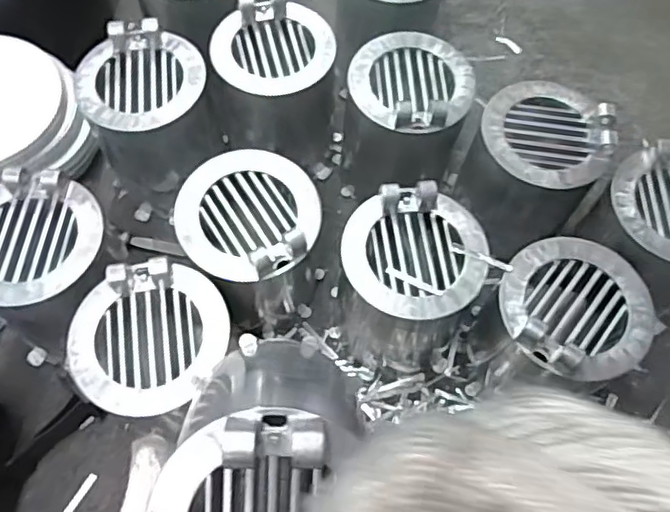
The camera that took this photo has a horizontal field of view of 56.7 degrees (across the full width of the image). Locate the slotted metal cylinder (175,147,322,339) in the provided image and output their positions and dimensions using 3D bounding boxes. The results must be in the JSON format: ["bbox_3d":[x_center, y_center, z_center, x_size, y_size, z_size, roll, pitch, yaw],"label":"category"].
[{"bbox_3d":[-0.053,-0.006,0.419,0.080,0.115,0.087,0,64,-1],"label":"slotted metal cylinder"}]

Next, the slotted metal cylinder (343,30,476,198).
[{"bbox_3d":[0.051,-0.097,0.476,0.088,0.119,0.086,3,64,0],"label":"slotted metal cylinder"}]

